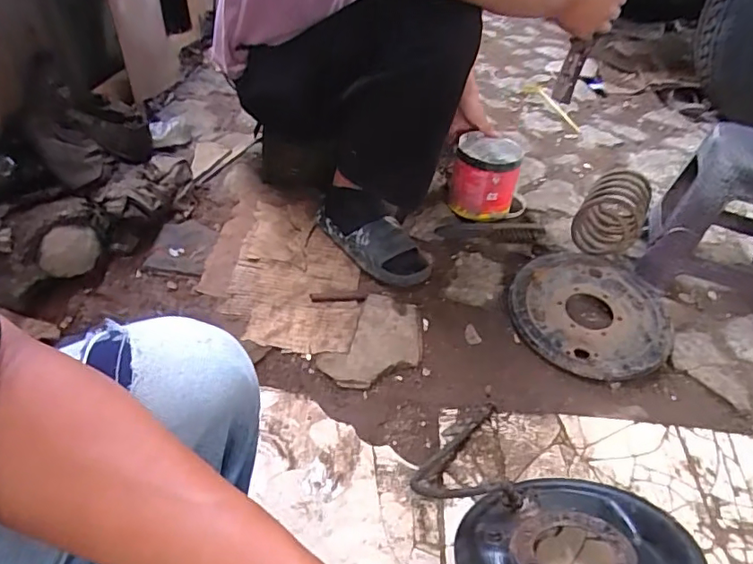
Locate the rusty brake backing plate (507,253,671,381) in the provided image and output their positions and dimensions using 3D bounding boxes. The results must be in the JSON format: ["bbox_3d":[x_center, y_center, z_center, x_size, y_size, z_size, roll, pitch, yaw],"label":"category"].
[{"bbox_3d":[0.410,0.060,1.059,0.284,0.060,0.296,3,42,-3],"label":"rusty brake backing plate"}]

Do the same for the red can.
[{"bbox_3d":[0.277,-0.252,1.311,0.185,0.174,0.172,15,43,10],"label":"red can"}]

